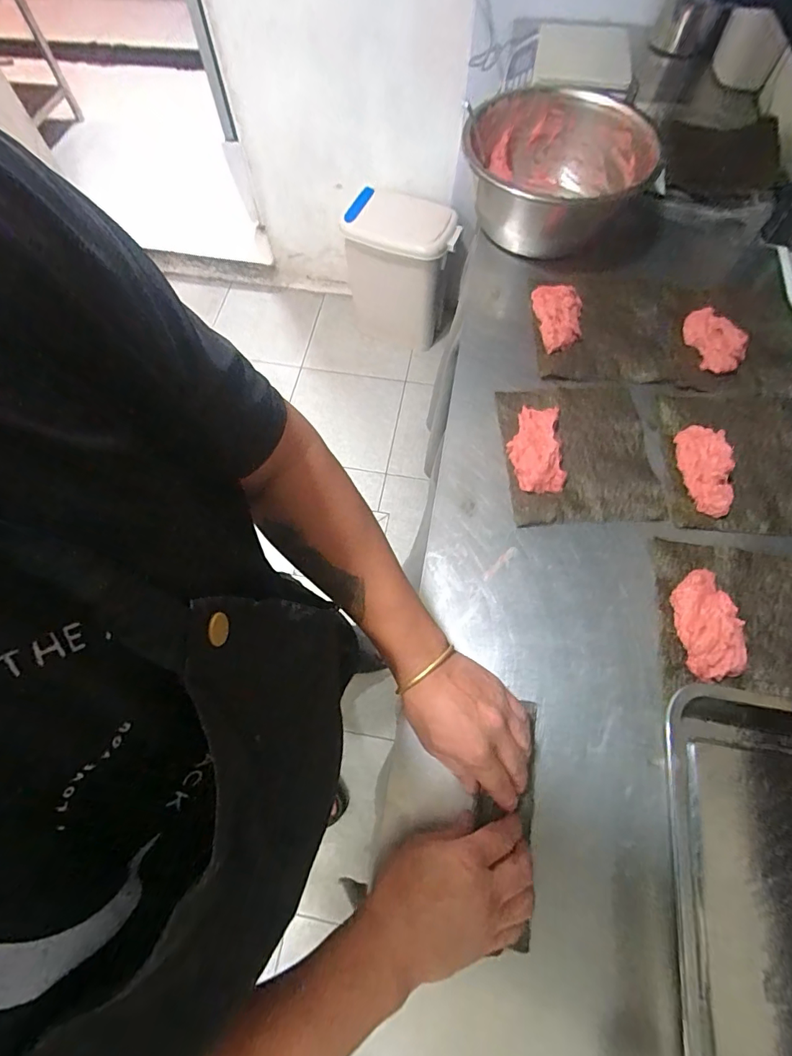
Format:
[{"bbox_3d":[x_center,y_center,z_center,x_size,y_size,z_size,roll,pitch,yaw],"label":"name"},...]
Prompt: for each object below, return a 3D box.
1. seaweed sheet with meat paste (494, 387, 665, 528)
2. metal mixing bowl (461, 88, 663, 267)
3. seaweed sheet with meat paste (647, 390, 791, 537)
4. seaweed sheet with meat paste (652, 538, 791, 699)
[{"bbox_3d":[0.232,-0.102,0.586,0.176,0.021,0.199,-2,66,2],"label":"seaweed sheet with meat paste"},{"bbox_3d":[0.264,-0.567,0.736,0.305,0.145,0.263,7,67,6],"label":"metal mixing bowl"},{"bbox_3d":[0.442,-0.091,0.583,0.197,0.028,0.204,5,67,5],"label":"seaweed sheet with meat paste"},{"bbox_3d":[0.386,0.097,0.498,0.189,0.028,0.166,9,67,6],"label":"seaweed sheet with meat paste"}]

